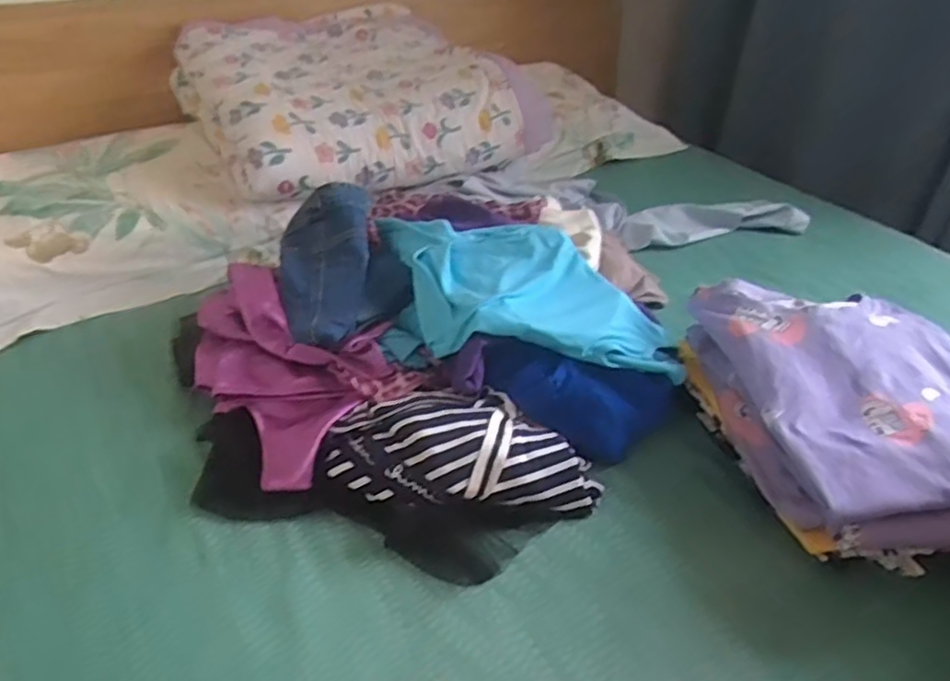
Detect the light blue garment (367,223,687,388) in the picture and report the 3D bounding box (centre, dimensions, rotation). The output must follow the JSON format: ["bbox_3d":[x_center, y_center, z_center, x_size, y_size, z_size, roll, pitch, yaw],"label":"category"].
[{"bbox_3d":[0.063,-0.054,0.837,0.327,0.110,0.263,-2,36,-7],"label":"light blue garment"}]

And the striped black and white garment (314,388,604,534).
[{"bbox_3d":[-0.017,0.116,0.701,0.273,0.068,0.132,-2,36,-6],"label":"striped black and white garment"}]

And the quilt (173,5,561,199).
[{"bbox_3d":[-0.201,-0.449,1.225,0.547,0.142,0.428,-19,41,-27],"label":"quilt"}]

